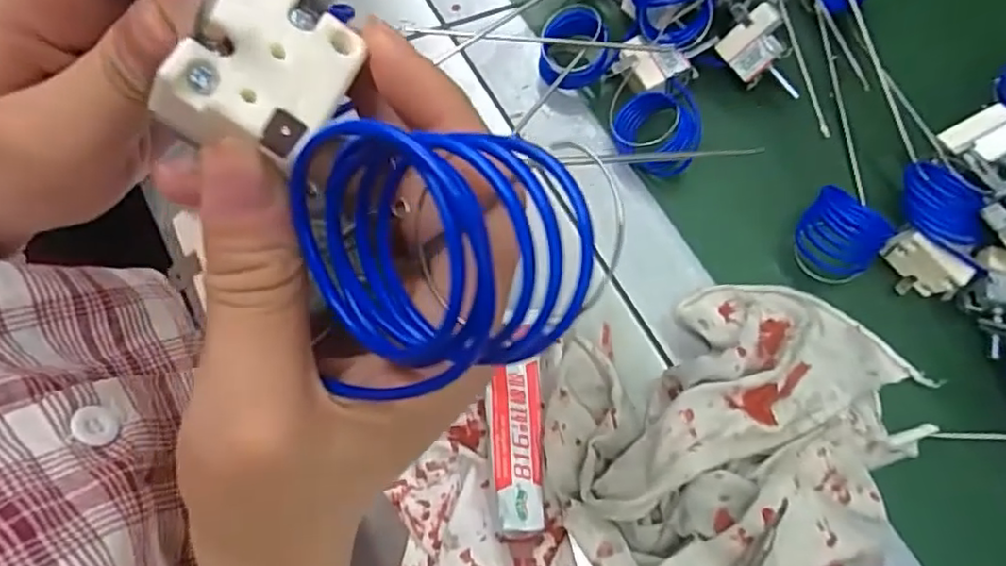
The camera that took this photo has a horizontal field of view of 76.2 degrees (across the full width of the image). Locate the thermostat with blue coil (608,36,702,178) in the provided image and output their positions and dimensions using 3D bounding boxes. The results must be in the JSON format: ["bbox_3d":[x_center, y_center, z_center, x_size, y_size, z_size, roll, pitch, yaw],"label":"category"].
[{"bbox_3d":[0.092,-0.107,0.389,0.052,0.029,0.082,2,73,5],"label":"thermostat with blue coil"}]

